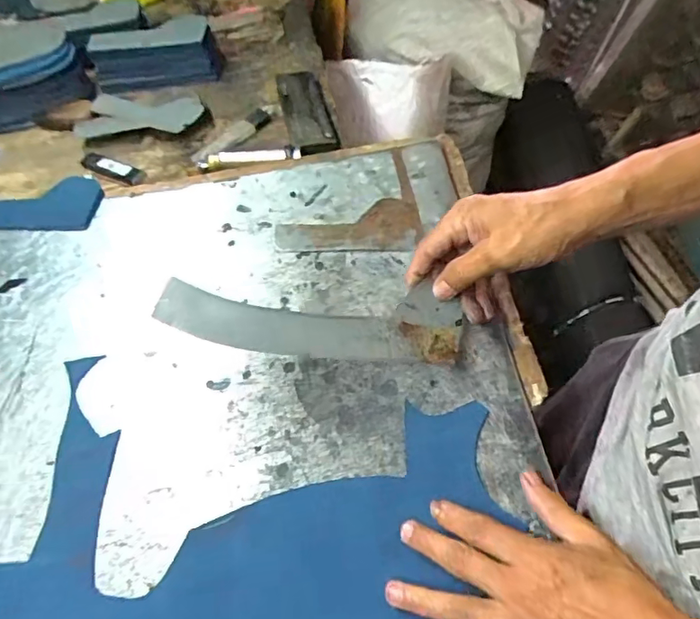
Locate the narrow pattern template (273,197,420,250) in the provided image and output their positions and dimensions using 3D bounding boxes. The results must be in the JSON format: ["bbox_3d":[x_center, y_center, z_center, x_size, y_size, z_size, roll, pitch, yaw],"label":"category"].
[{"bbox_3d":[-0.003,-0.084,0.526,0.140,0.004,0.058,-1,63,5],"label":"narrow pattern template"}]

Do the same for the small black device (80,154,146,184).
[{"bbox_3d":[-0.282,-0.167,0.623,0.090,0.014,0.023,21,61,16],"label":"small black device"}]

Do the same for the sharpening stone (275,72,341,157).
[{"bbox_3d":[-0.054,-0.244,0.653,0.054,0.018,0.169,-13,57,-5],"label":"sharpening stone"}]

